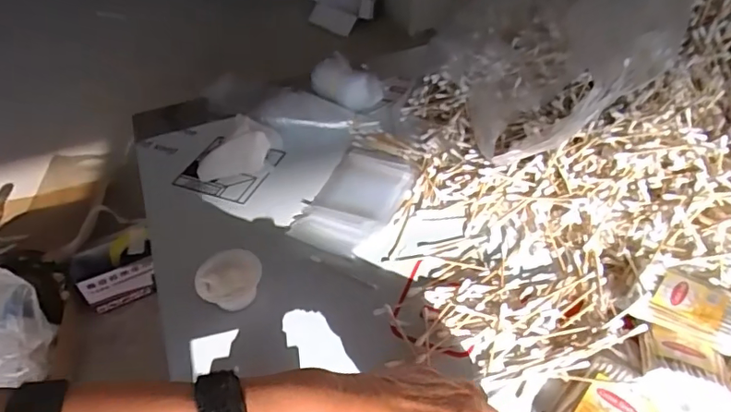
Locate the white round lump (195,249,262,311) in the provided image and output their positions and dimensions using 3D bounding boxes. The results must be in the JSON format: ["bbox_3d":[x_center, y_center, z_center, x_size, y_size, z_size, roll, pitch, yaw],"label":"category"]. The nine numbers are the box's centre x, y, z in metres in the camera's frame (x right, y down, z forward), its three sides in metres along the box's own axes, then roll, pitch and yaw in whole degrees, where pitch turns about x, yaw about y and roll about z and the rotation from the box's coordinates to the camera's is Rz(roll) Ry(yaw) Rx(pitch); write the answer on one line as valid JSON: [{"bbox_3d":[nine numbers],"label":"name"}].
[{"bbox_3d":[-0.116,0.065,0.453,0.053,0.033,0.043,-7,45,-5],"label":"white round lump"}]

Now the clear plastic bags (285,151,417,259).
[{"bbox_3d":[-0.010,-0.007,0.534,0.085,0.015,0.136,19,49,20],"label":"clear plastic bags"}]

